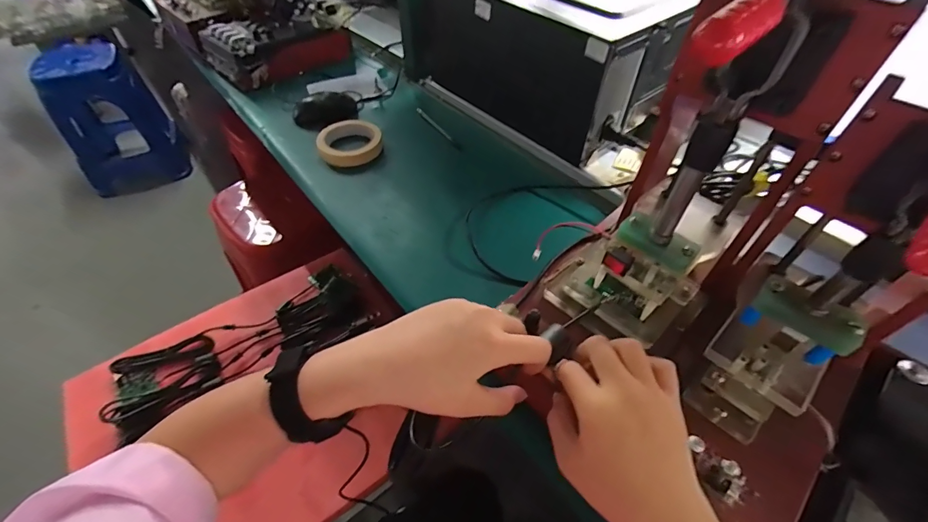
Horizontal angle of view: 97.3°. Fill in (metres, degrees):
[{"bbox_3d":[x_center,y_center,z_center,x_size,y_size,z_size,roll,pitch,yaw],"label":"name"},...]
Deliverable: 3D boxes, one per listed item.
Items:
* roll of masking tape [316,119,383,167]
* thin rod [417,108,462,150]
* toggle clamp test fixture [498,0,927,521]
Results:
[{"bbox_3d":[-0.187,-0.194,0.670,0.100,0.031,0.100,0,49,0],"label":"roll of masking tape"},{"bbox_3d":[-0.046,-0.233,0.709,0.010,0.004,0.136,-27,54,-22],"label":"thin rod"},{"bbox_3d":[0.177,-0.008,0.251,0.196,0.270,0.244,-35,58,-19],"label":"toggle clamp test fixture"}]

